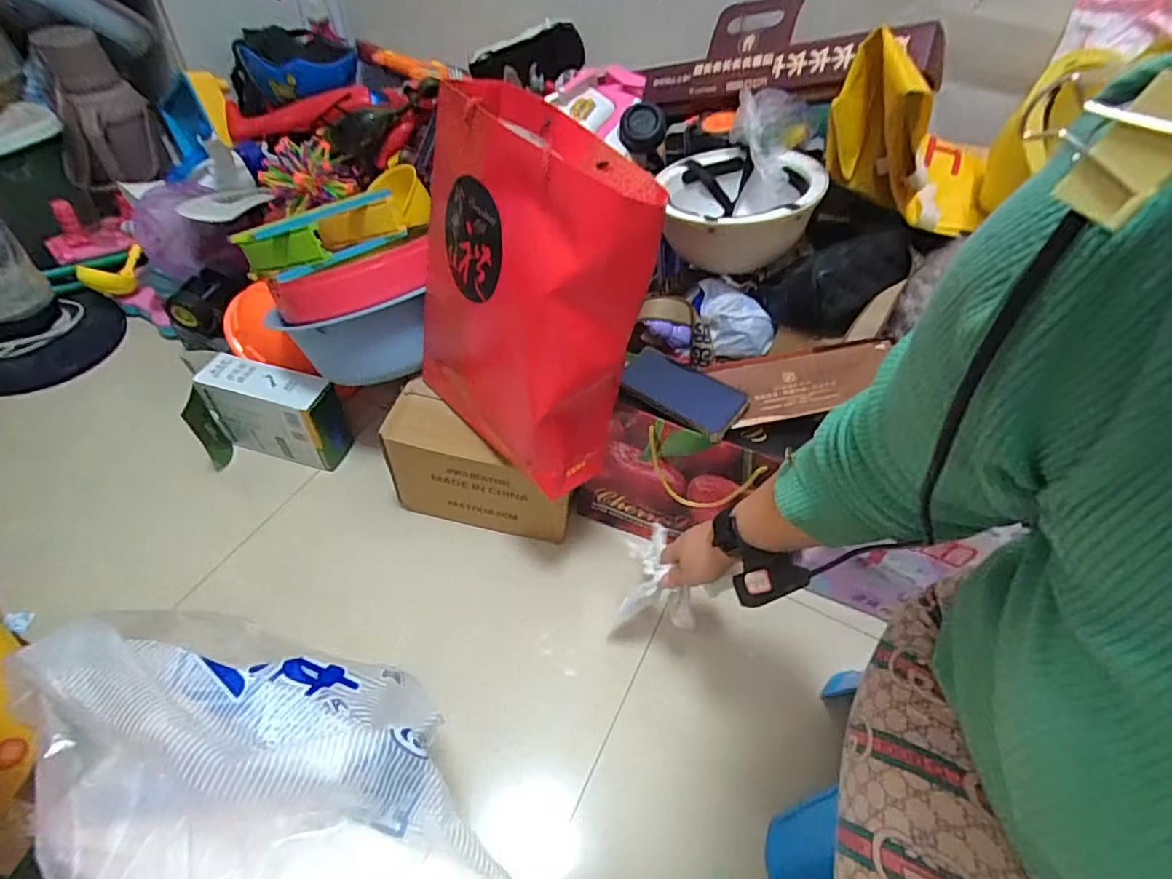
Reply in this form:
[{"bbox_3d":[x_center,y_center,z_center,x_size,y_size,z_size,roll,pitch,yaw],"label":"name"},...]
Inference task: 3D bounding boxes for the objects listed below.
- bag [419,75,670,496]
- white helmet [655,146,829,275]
[{"bbox_3d":[-0.075,-0.161,0.659,0.169,0.349,0.297,-23,55,-23],"label":"bag"},{"bbox_3d":[0.199,-0.319,0.812,0.208,0.119,0.193,4,49,-2],"label":"white helmet"}]

